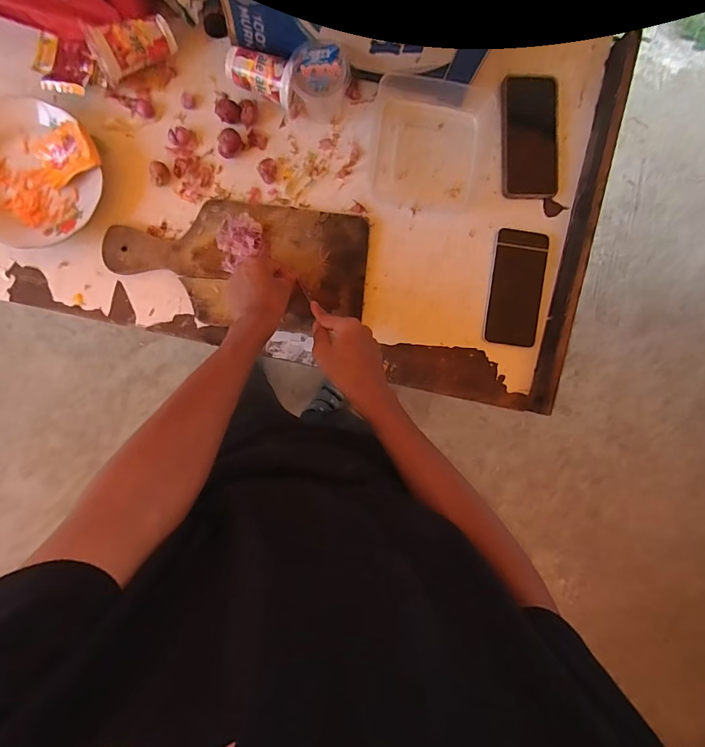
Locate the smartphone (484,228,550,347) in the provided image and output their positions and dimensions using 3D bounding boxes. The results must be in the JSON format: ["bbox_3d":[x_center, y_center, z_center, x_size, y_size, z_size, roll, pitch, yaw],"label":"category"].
[{"bbox_3d":[0.233,-0.122,0.621,0.076,0.016,0.160,5,95,-8],"label":"smartphone"}]

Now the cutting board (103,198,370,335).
[{"bbox_3d":[-0.152,-0.148,0.588,0.342,0.016,0.167,2,91,-4],"label":"cutting board"}]

